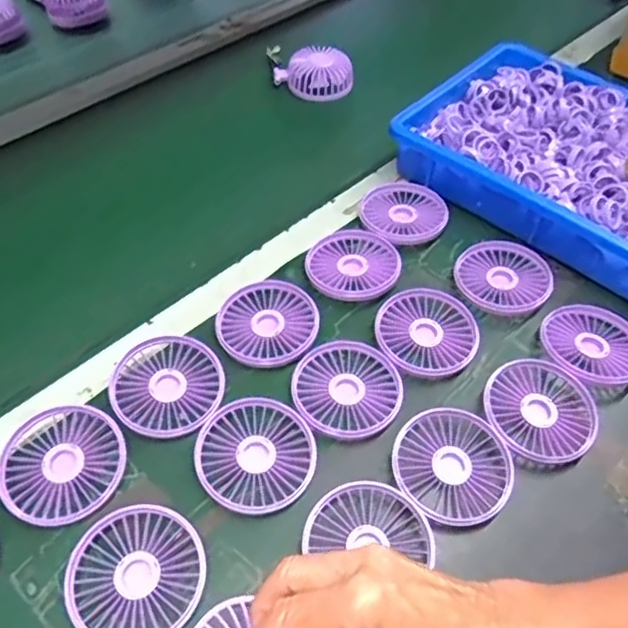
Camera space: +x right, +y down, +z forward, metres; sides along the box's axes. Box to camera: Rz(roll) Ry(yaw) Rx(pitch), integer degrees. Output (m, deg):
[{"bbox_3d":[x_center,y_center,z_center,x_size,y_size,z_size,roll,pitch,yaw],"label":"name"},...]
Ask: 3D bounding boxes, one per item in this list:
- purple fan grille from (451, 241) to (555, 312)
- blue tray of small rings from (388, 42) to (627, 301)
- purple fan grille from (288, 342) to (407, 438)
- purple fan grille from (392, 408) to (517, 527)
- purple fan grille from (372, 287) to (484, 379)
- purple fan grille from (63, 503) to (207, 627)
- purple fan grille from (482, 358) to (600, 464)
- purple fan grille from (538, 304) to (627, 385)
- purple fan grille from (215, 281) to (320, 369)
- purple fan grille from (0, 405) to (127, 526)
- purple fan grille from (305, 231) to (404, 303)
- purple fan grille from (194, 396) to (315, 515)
[{"bbox_3d":[0.177,-0.033,0.581,0.085,0.018,0.079,-12,52,-11],"label":"purple fan grille"},{"bbox_3d":[0.290,-0.150,0.655,0.379,0.076,0.250,33,57,23],"label":"blue tray of small rings"},{"bbox_3d":[0.027,0.059,0.502,0.087,0.007,0.085,1,50,-1],"label":"purple fan grille"},{"bbox_3d":[0.103,0.112,0.460,0.085,0.015,0.085,-31,58,-24],"label":"purple fan grille"},{"bbox_3d":[0.098,0.015,0.537,0.088,0.011,0.083,1,50,-1],"label":"purple fan grille"},{"bbox_3d":[-0.118,0.173,0.410,0.087,0.014,0.086,1,50,-1],"label":"purple fan grille"},{"bbox_3d":[0.180,0.080,0.496,0.086,0.021,0.085,1,50,-1],"label":"purple fan grille"},{"bbox_3d":[0.243,0.027,0.537,0.087,0.023,0.082,1,50,-1],"label":"purple fan grille"},{"bbox_3d":[-0.040,0.009,0.540,0.085,0.010,0.087,1,50,-1],"label":"purple fan grille"},{"bbox_3d":[-0.185,0.109,0.454,0.087,0.014,0.084,1,50,-1],"label":"purple fan grille"},{"bbox_3d":[0.039,-0.045,0.582,0.081,0.020,0.086,1,50,-1],"label":"purple fan grille"},{"bbox_3d":[-0.044,0.104,0.462,0.084,0.009,0.087,7,50,4],"label":"purple fan grille"}]

